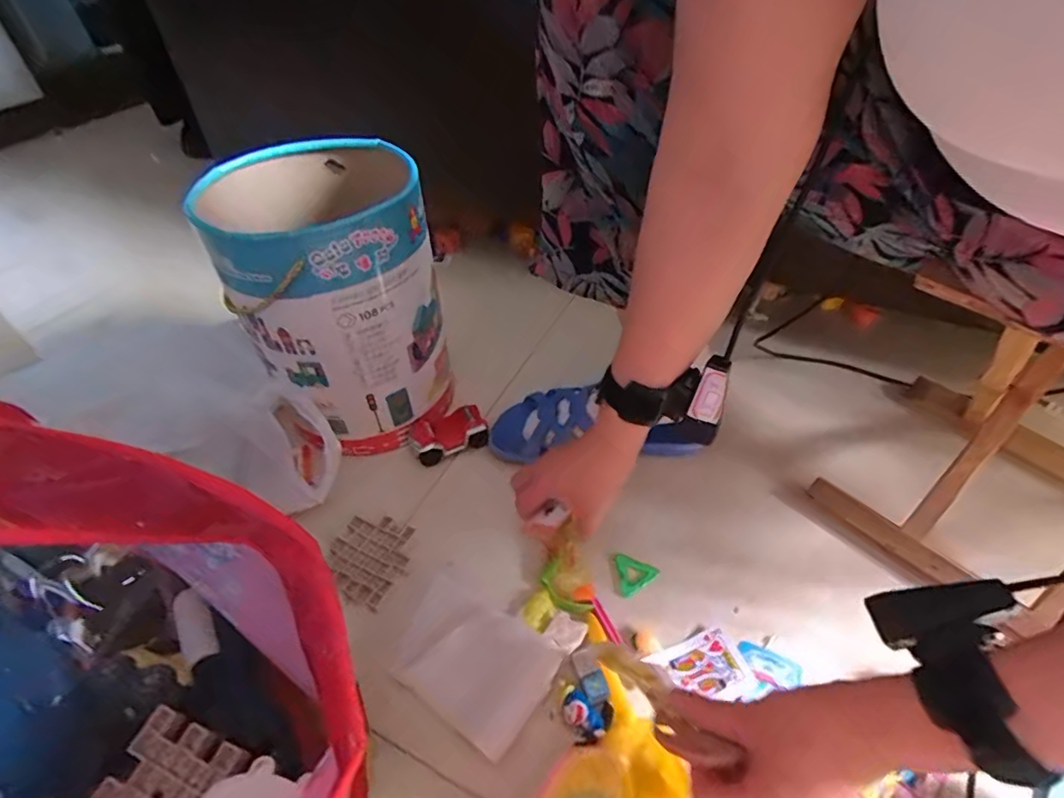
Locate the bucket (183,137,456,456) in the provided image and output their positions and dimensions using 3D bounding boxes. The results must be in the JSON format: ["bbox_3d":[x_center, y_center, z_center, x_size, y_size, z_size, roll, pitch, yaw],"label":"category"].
[{"bbox_3d":[-0.218,-0.130,0.617,0.208,0.317,0.241,-21,48,-18],"label":"bucket"}]

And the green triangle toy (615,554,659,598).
[{"bbox_3d":[0.099,0.174,0.542,0.046,0.005,0.039,-28,51,-24],"label":"green triangle toy"}]

